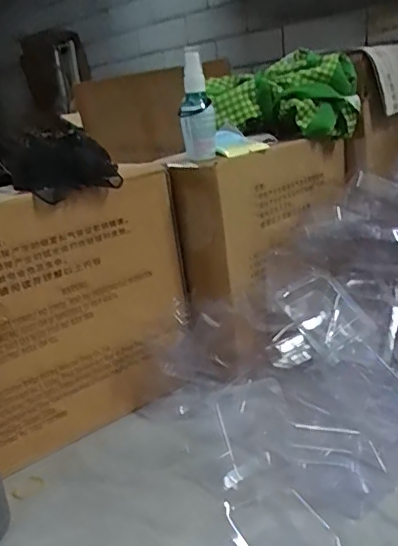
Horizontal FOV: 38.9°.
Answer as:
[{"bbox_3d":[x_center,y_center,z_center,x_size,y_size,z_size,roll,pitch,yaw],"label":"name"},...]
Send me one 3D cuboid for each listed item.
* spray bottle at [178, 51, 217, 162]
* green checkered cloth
[{"bbox_3d":[-0.003,-0.189,0.635,0.036,0.106,0.033,-5,18,4],"label":"spray bottle"},{"bbox_3d":[0.110,-0.232,0.754,0.196,0.097,0.080,-1,19,17],"label":"green checkered cloth"}]

